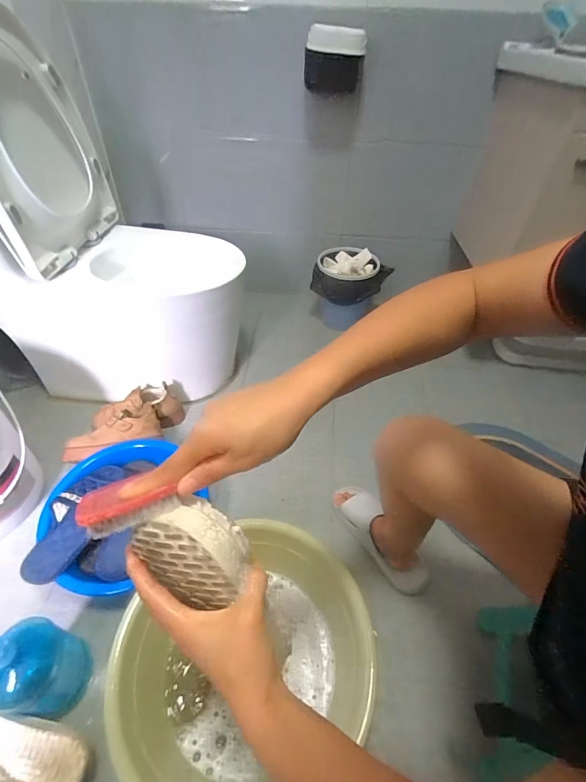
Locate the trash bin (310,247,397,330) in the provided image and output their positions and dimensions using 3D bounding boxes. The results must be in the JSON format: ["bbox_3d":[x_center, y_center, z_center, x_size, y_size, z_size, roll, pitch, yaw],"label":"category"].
[{"bbox_3d":[0.200,-0.388,1.386,0.265,0.249,0.241,1,45,-1],"label":"trash bin"}]

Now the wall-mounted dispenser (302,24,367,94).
[{"bbox_3d":[0.111,-0.891,0.988,0.156,0.135,0.079,3,45,1],"label":"wall-mounted dispenser"}]

